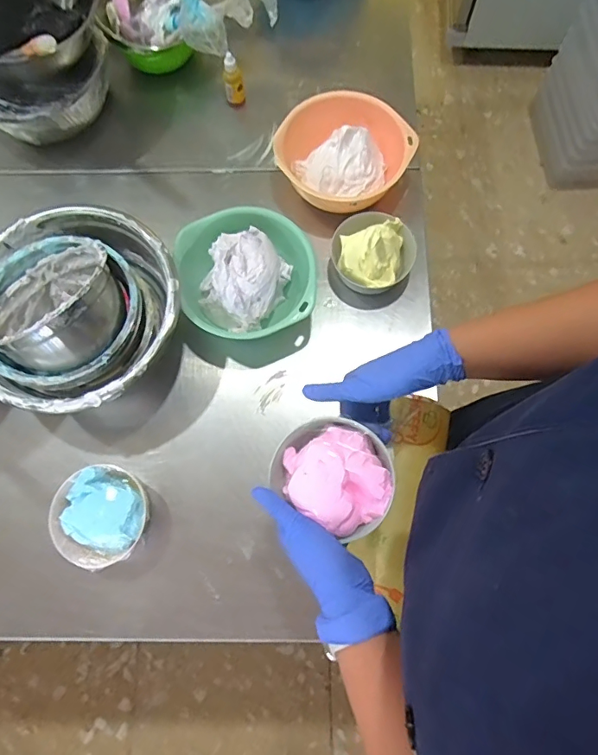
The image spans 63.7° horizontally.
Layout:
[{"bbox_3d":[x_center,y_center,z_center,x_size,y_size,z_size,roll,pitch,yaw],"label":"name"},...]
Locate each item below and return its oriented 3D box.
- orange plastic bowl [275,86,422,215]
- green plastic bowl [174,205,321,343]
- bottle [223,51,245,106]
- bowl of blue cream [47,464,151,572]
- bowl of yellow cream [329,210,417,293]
[{"bbox_3d":[0.067,-0.330,0.720,0.192,0.070,0.168,20,76,6],"label":"orange plastic bowl"},{"bbox_3d":[-0.071,-0.135,0.668,0.186,0.083,0.173,0,75,1],"label":"green plastic bowl"},{"bbox_3d":[-0.107,-0.477,0.772,0.030,0.088,0.022,-9,75,-1],"label":"bottle"},{"bbox_3d":[-0.248,0.175,0.605,0.110,0.051,0.116,0,75,1],"label":"bowl of blue cream"},{"bbox_3d":[0.105,-0.183,0.684,0.108,0.062,0.105,0,75,1],"label":"bowl of yellow cream"}]

